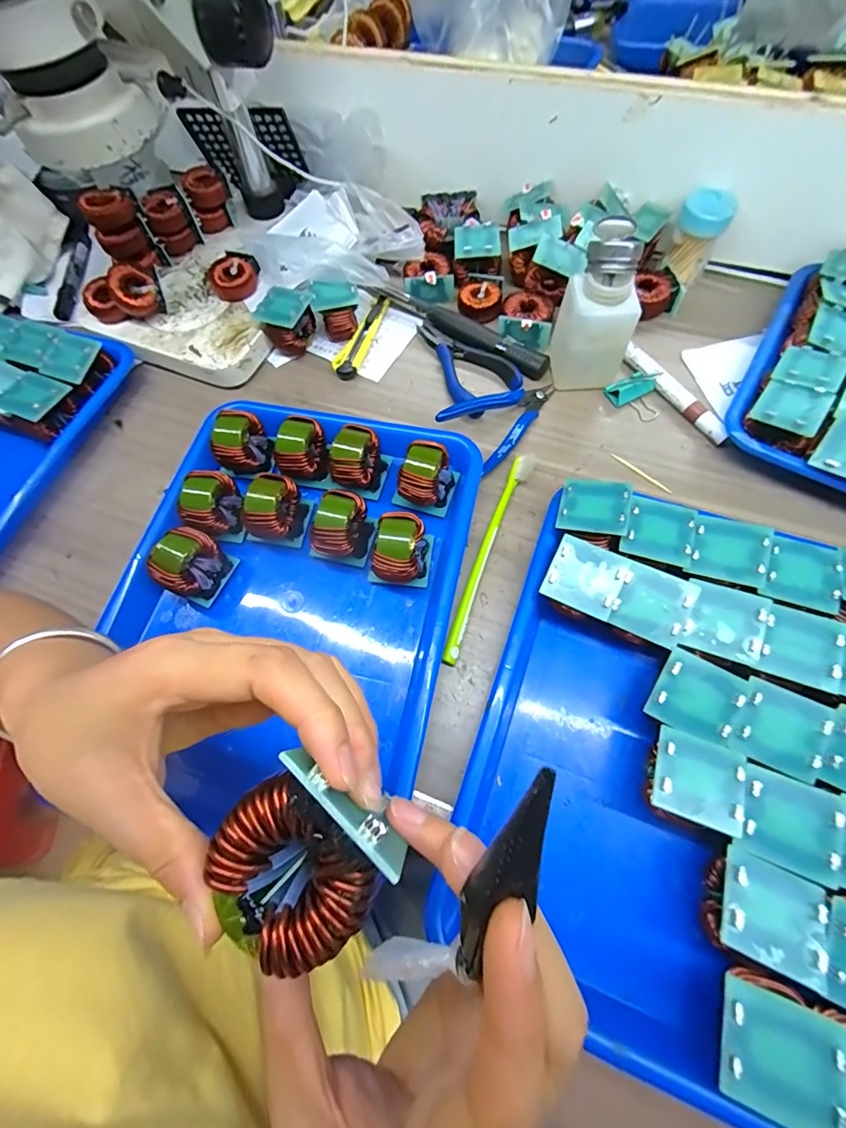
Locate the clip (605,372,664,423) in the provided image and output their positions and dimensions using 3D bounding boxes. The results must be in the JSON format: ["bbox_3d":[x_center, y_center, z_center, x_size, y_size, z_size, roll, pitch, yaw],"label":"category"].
[{"bbox_3d":[0.199,-0.156,0.400,0.042,0.023,0.049,-32,72,-8],"label":"clip"}]

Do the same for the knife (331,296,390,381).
[{"bbox_3d":[-0.060,-0.234,0.446,0.021,0.015,0.111,16,72,8],"label":"knife"}]

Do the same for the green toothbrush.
[{"bbox_3d":[0.054,-0.012,0.351,0.016,0.009,0.192,22,73,10],"label":"green toothbrush"}]

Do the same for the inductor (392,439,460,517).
[{"bbox_3d":[0.001,-0.068,0.355,0.045,0.047,0.045,16,72,8],"label":"inductor"}]

